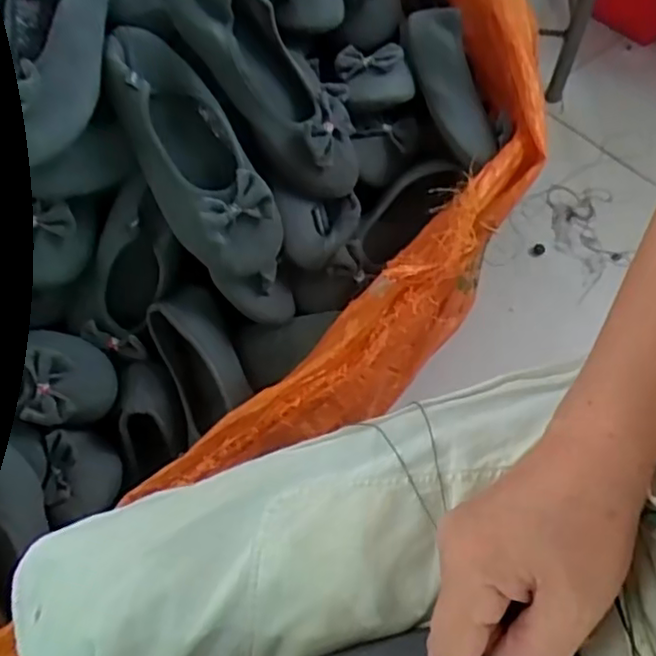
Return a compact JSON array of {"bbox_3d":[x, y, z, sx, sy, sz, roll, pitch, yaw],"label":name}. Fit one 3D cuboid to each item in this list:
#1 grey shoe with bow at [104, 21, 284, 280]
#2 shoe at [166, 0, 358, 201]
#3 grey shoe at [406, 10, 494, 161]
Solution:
[{"bbox_3d":[-0.130,-0.162,0.602,0.095,0.057,0.249,-31,96,-14],"label":"grey shoe with bow"},{"bbox_3d":[-0.055,-0.233,0.619,0.094,0.250,0.052,-49,26,-21],"label":"shoe"},{"bbox_3d":[0.135,-0.267,0.707,0.064,0.057,0.221,-8,61,-1],"label":"grey shoe"}]

